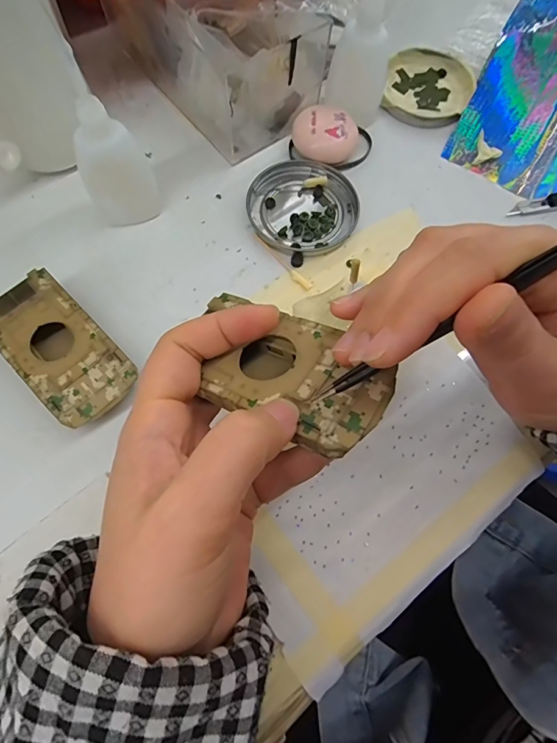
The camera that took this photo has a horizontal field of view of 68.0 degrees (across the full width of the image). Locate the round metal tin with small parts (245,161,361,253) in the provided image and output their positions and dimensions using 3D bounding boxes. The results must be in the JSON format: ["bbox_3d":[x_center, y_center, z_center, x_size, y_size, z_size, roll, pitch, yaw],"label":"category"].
[{"bbox_3d":[0.017,-0.120,0.301,0.078,0.008,0.074,0,70,-1],"label":"round metal tin with small parts"}]

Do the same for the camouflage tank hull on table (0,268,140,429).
[{"bbox_3d":[-0.128,-0.011,0.247,0.049,0.025,0.095,-42,78,-15],"label":"camouflage tank hull on table"}]

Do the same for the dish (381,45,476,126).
[{"bbox_3d":[0.125,-0.239,0.345,0.070,0.009,0.085,13,71,2],"label":"dish"}]

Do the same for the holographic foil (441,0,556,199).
[{"bbox_3d":[0.215,-0.226,0.320,0.104,0.023,0.177,28,91,9],"label":"holographic foil"}]

